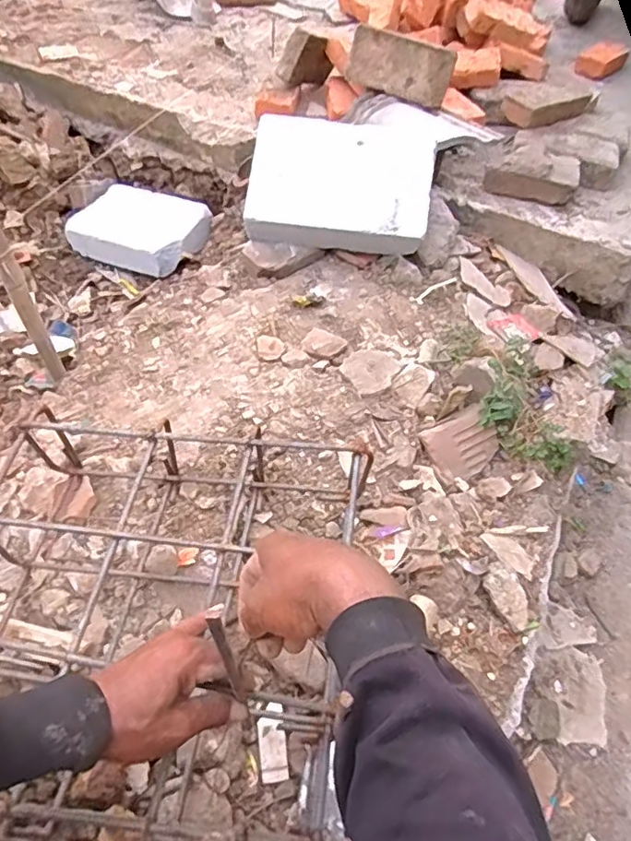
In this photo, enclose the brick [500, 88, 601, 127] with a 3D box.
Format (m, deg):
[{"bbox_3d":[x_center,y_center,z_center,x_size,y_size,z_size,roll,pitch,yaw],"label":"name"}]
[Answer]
[{"bbox_3d":[0.504,-0.677,1.245,0.197,0.042,0.086,-17,56,-15],"label":"brick"}]

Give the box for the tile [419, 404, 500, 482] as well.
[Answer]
[{"bbox_3d":[0.216,0.038,0.850,0.110,0.023,0.088,-26,91,-21],"label":"tile"}]

